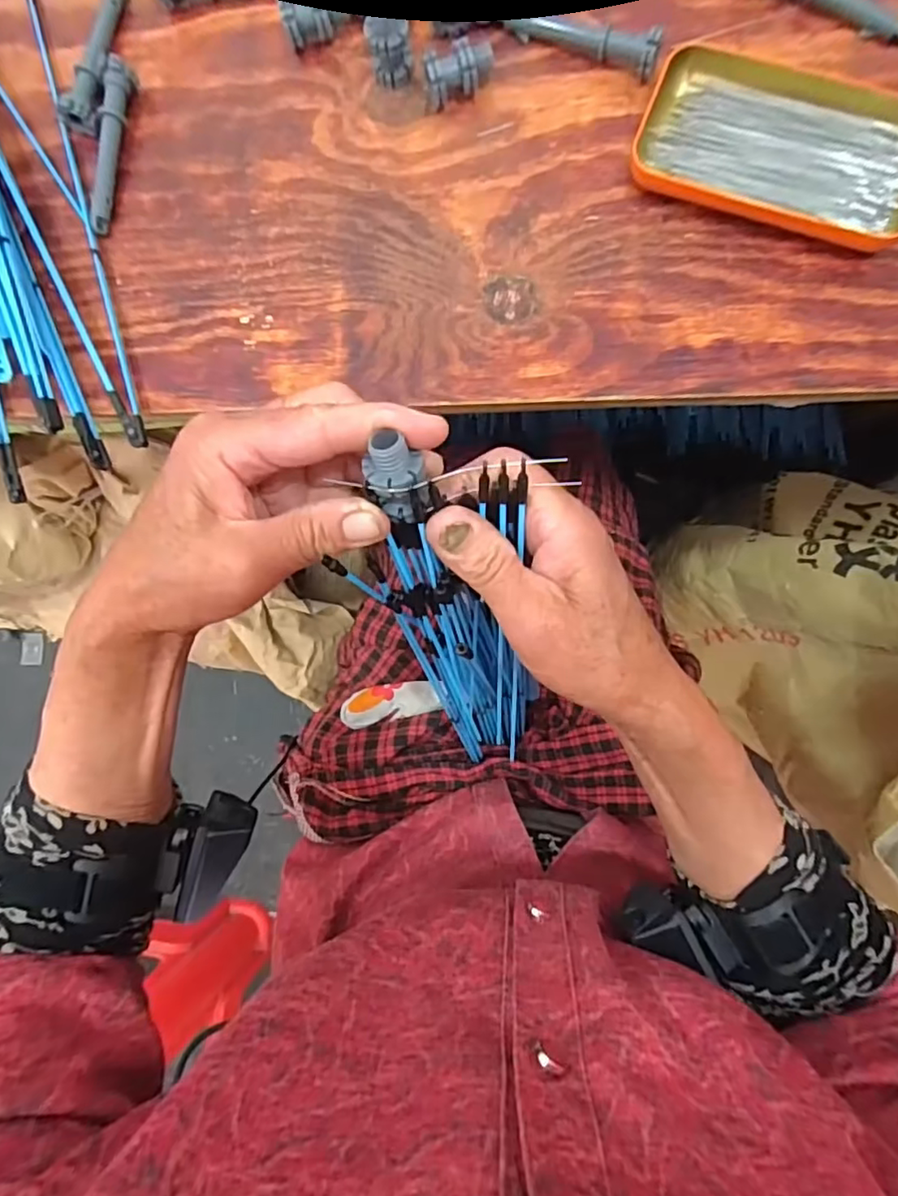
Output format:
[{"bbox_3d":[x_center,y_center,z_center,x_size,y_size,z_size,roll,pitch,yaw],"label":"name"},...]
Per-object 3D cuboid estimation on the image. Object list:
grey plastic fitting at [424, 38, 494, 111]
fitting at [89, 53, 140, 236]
[{"bbox_3d":[0.006,-0.290,0.336,0.037,0.022,0.019,-12,85,4],"label":"grey plastic fitting"},{"bbox_3d":[-0.200,-0.265,0.358,0.012,0.016,0.099,9,87,6],"label":"fitting"}]

